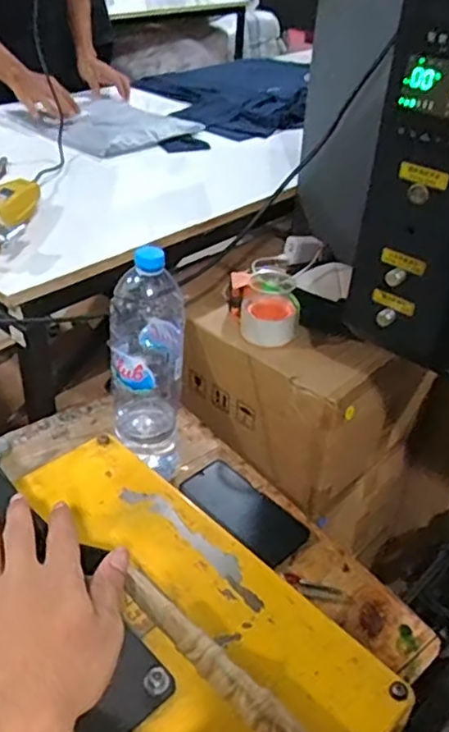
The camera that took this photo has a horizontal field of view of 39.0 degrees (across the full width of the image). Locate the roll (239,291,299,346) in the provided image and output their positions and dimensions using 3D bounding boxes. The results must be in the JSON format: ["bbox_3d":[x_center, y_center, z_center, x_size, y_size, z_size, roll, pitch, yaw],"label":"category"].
[{"bbox_3d":[0.066,-0.069,0.946,0.087,0.053,0.071,6,36,3],"label":"roll"}]

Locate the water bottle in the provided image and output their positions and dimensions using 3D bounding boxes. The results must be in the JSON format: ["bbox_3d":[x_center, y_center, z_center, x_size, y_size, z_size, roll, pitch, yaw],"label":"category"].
[{"bbox_3d":[-0.093,0.013,0.771,0.080,0.332,0.093,0,37,-5],"label":"water bottle"}]

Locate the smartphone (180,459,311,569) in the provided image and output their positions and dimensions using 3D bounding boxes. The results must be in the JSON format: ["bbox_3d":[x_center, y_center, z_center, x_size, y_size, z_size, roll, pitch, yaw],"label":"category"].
[{"bbox_3d":[0.024,0.182,0.808,0.163,0.012,0.082,37,53,27],"label":"smartphone"}]

